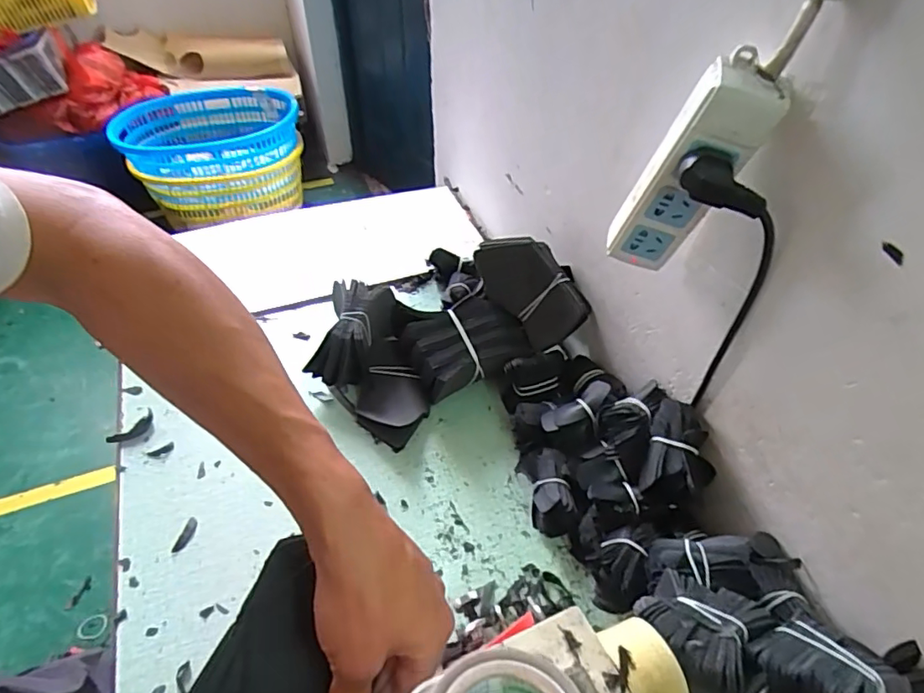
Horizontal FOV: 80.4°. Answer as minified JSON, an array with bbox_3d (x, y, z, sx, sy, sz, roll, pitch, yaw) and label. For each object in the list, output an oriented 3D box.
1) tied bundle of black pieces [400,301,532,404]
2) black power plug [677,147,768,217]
[{"bbox_3d":[0.003,0.006,0.661,0.148,0.085,0.099,-11,48,-10],"label":"tied bundle of black pieces"},{"bbox_3d":[0.180,-0.112,0.375,0.056,0.032,0.024,11,48,10],"label":"black power plug"}]

